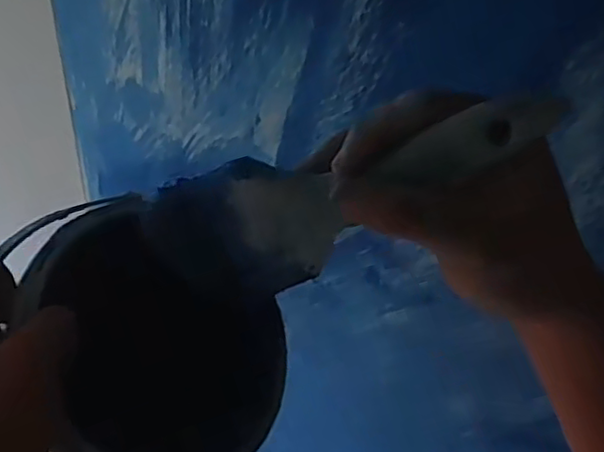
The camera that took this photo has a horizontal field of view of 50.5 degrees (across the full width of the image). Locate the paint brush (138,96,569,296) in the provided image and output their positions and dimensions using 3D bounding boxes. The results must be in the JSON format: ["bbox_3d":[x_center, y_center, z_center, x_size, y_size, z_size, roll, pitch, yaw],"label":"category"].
[{"bbox_3d":[0.019,-0.012,0.282,0.186,0.065,0.020,-19,40,18],"label":"paint brush"}]

